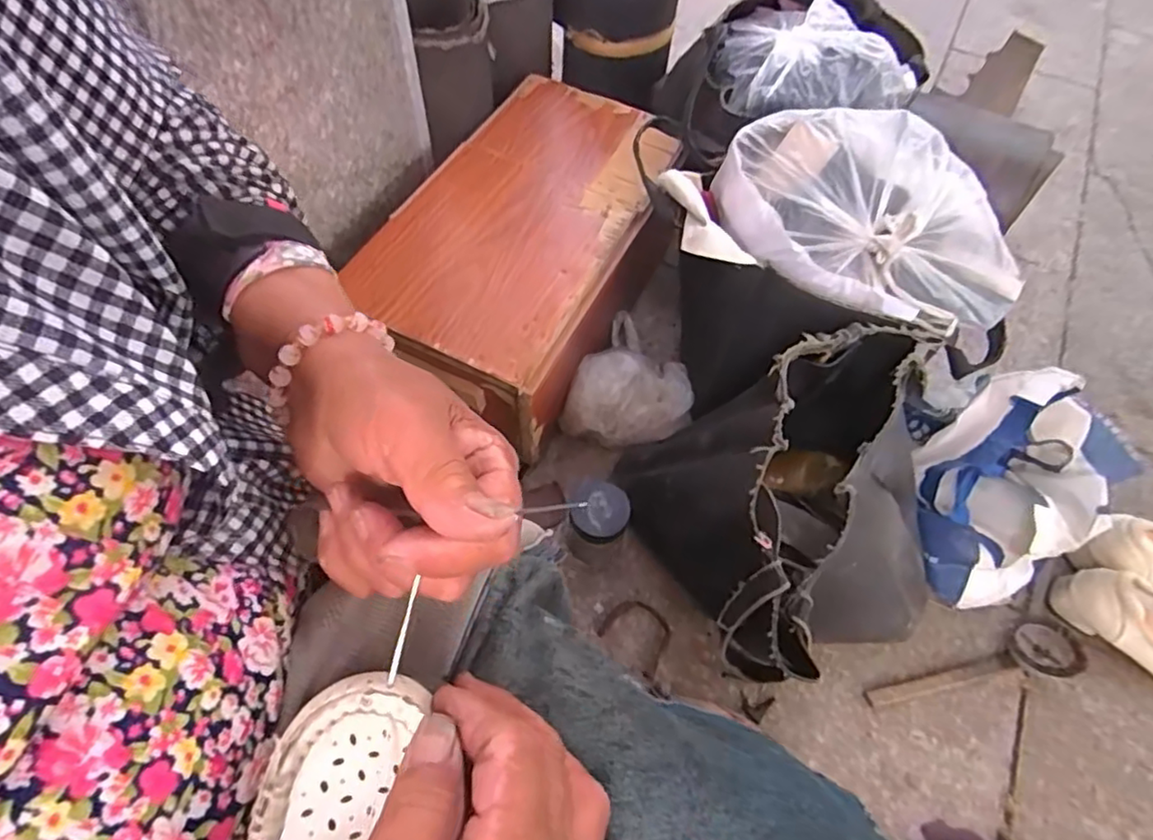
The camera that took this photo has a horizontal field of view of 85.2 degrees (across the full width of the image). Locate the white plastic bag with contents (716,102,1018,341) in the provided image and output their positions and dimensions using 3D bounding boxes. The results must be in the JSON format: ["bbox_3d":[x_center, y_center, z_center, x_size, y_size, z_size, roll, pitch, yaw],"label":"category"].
[{"bbox_3d":[0.299,-0.204,0.631,0.314,0.110,0.181,15,60,6],"label":"white plastic bag with contents"}]

